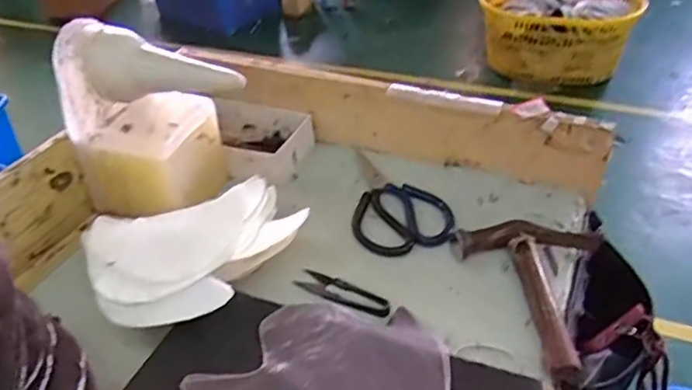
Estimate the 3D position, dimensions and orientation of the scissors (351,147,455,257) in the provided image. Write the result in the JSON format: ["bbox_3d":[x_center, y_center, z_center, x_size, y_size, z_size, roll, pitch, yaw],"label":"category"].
[{"bbox_3d":[0.059,-0.005,0.665,0.105,0.009,0.185,-4,38,0],"label":"scissors"}]

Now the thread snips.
[{"bbox_3d":[-0.004,0.094,0.561,0.102,0.016,0.029,21,44,28],"label":"thread snips"}]

